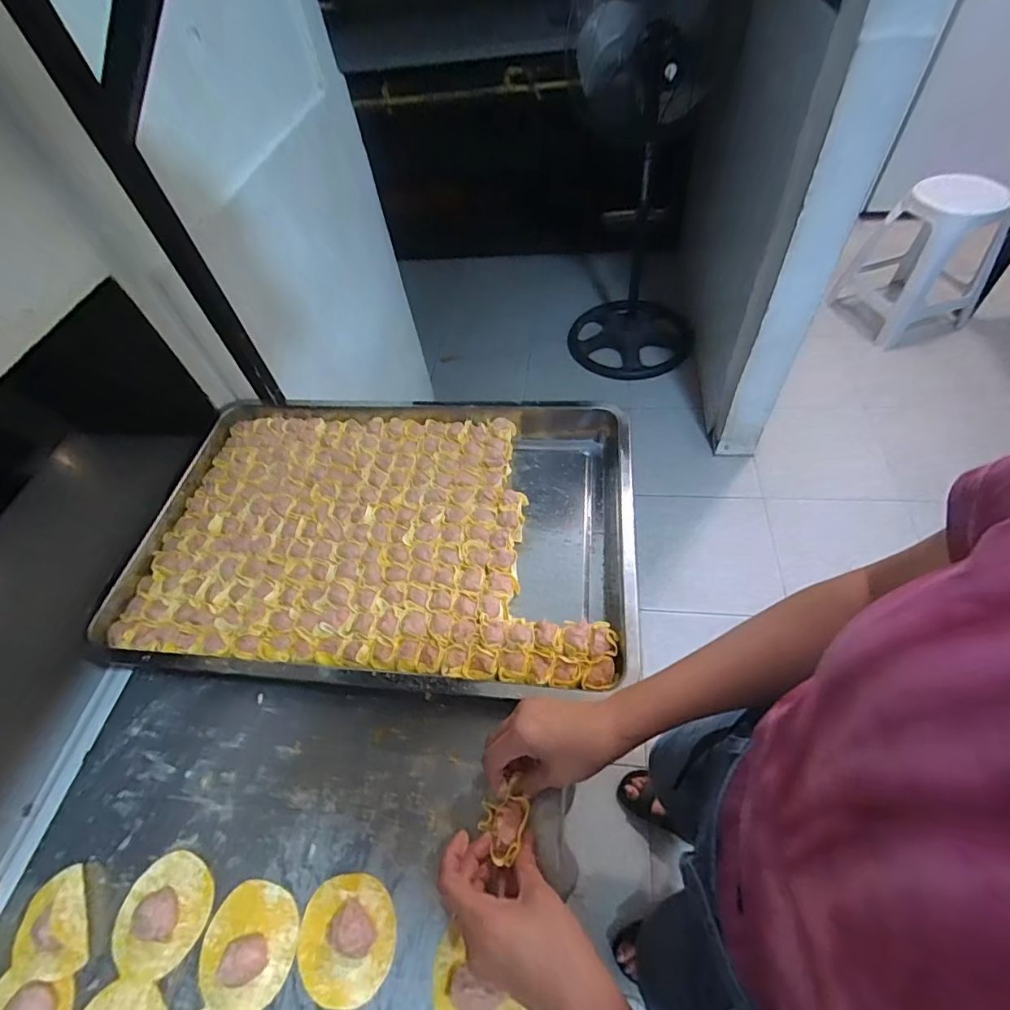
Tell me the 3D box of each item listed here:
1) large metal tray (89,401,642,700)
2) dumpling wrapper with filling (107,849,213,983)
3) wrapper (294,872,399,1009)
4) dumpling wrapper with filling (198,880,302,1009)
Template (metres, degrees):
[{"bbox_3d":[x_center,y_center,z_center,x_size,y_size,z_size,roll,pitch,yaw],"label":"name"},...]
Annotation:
[{"bbox_3d":[-0.150,0.023,0.608,0.592,0.058,0.388,4,54,8],"label":"large metal tray"},{"bbox_3d":[-0.291,0.343,0.415,0.075,0.018,0.079,-3,54,3],"label":"dumpling wrapper with filling"},{"bbox_3d":[-0.129,0.344,0.394,0.079,0.022,0.079,-3,54,3],"label":"wrapper"},{"bbox_3d":[-0.208,0.351,0.394,0.075,0.026,0.077,-3,54,3],"label":"dumpling wrapper with filling"}]

